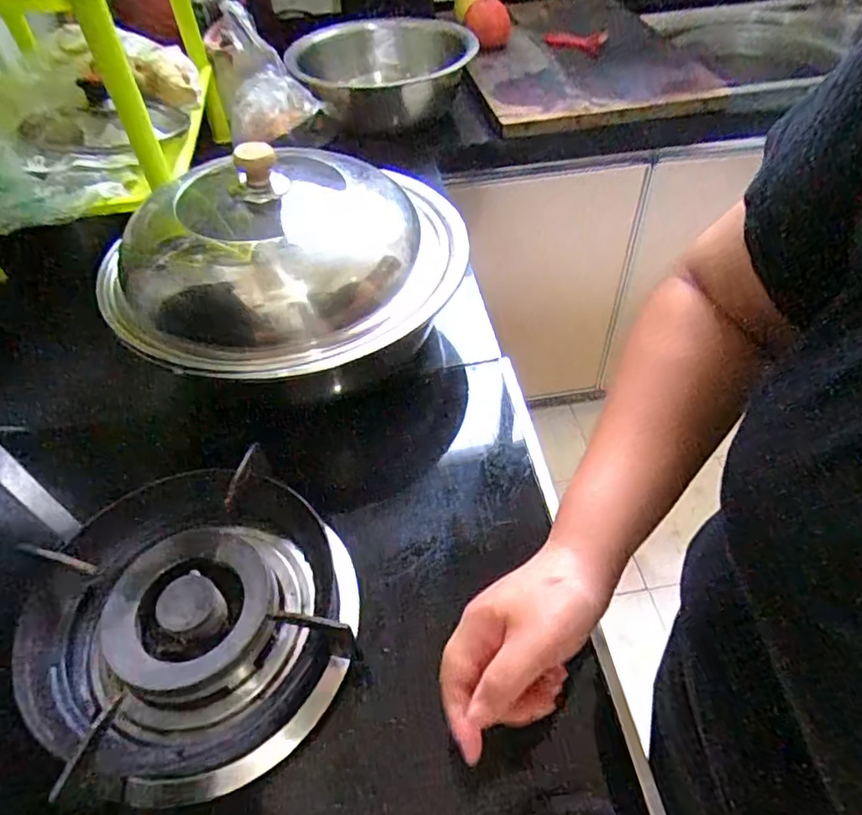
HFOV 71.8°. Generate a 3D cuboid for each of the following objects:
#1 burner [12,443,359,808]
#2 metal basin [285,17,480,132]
[{"bbox_3d":[-0.168,0.145,0.431,0.210,0.063,0.216,-2,49,2],"label":"burner"},{"bbox_3d":[-0.078,-0.546,0.972,0.282,0.091,0.283,-2,49,2],"label":"metal basin"}]

